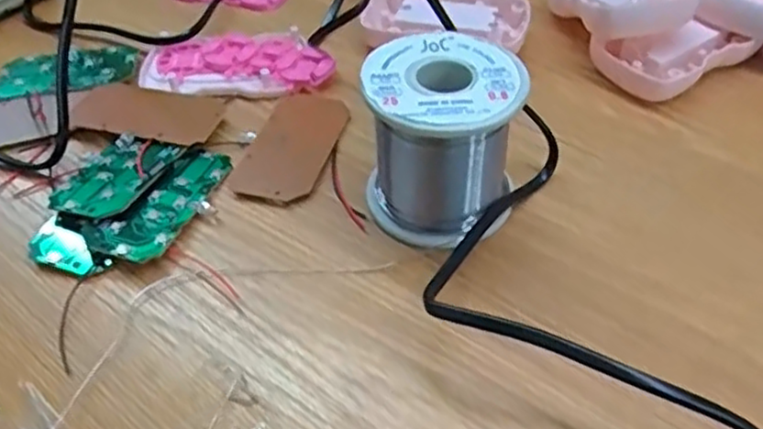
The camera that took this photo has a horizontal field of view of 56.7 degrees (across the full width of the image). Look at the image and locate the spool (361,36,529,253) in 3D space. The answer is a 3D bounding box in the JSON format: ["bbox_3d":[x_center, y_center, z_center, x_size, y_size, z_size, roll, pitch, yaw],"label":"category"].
[{"bbox_3d":[0.024,-0.030,0.288,0.059,0.064,0.055,-2,47,2],"label":"spool"}]

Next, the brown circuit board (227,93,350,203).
[{"bbox_3d":[-0.042,-0.035,0.336,0.039,0.004,0.073,13,49,15],"label":"brown circuit board"}]

